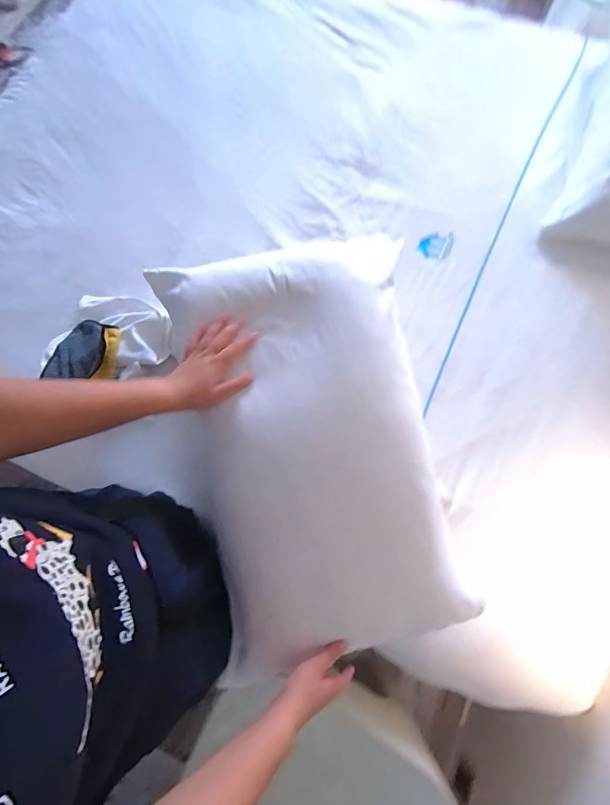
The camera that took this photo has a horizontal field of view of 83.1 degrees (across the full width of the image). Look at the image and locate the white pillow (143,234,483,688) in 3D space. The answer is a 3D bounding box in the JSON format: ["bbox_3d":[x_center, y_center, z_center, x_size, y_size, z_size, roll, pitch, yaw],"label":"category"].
[{"bbox_3d":[0.008,0.081,0.570,0.389,0.164,0.664,-11,79,-2],"label":"white pillow"}]

